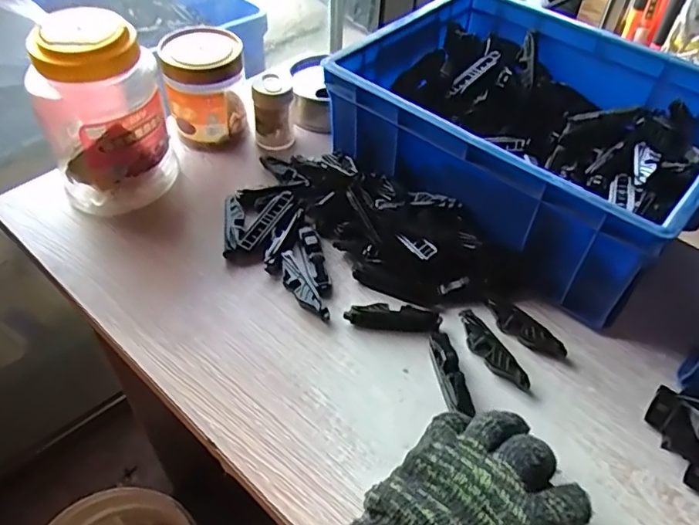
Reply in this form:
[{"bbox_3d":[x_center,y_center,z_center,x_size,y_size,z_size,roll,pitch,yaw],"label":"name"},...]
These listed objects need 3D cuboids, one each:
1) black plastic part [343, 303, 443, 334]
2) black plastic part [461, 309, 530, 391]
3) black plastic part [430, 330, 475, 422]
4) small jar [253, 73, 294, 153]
[{"bbox_3d":[0.038,0.047,0.481,0.080,0.012,0.021,5,49,2],"label":"black plastic part"},{"bbox_3d":[0.116,0.073,0.459,0.021,0.015,0.080,-23,54,-21],"label":"black plastic part"},{"bbox_3d":[0.079,0.085,0.447,0.018,0.011,0.075,-5,49,-7],"label":"black plastic part"},{"bbox_3d":[-0.086,-0.171,0.635,0.043,0.078,0.047,0,49,-3],"label":"small jar"}]

